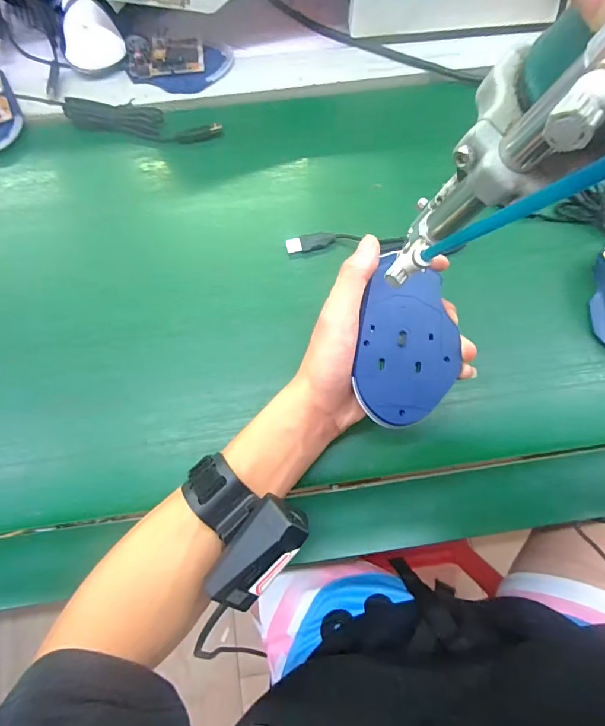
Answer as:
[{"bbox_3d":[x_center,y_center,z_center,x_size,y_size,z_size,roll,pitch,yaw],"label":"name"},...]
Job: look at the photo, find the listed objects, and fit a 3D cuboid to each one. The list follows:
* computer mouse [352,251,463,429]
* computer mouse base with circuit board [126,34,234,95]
[{"bbox_3d":[0.071,-0.013,0.293,0.068,0.031,0.111,5,89,-8],"label":"computer mouse"},{"bbox_3d":[-0.133,-0.324,0.439,0.107,0.016,0.061,2,76,-1],"label":"computer mouse base with circuit board"}]

